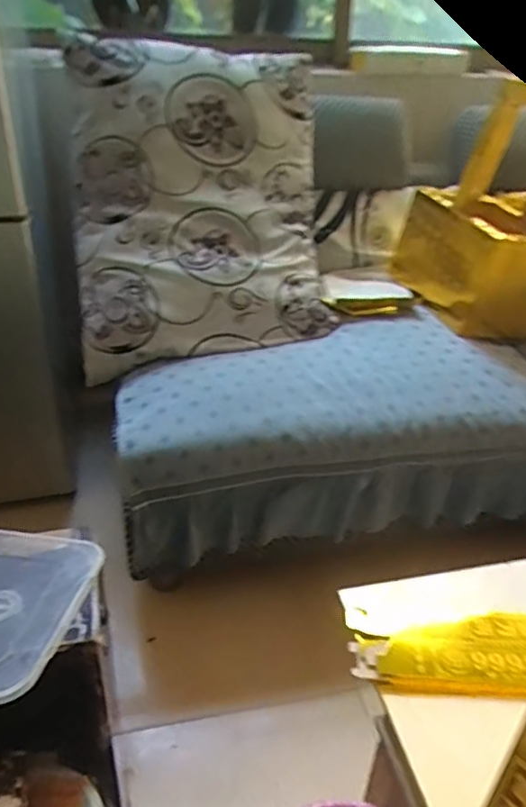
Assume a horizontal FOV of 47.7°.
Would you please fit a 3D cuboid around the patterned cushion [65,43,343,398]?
[{"bbox_3d":[-0.125,-0.442,1.318,0.540,0.696,0.134,-3,-6,-17],"label":"patterned cushion"}]

